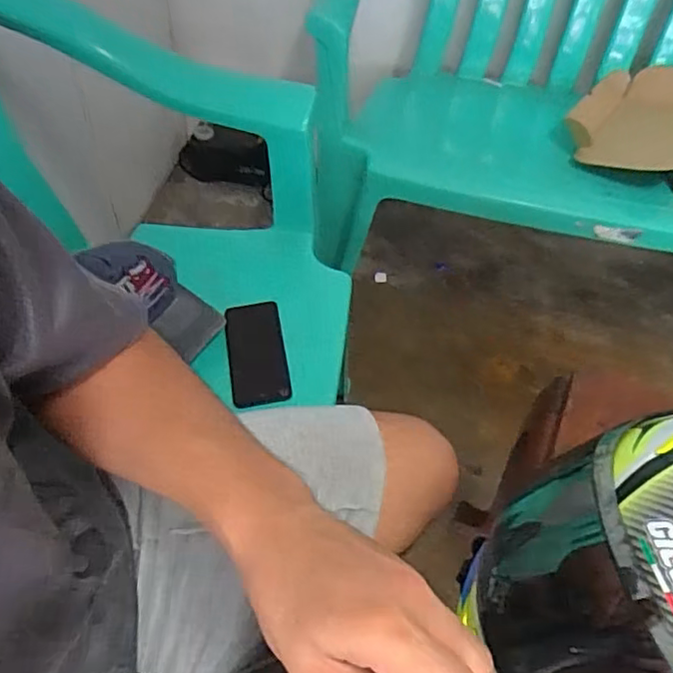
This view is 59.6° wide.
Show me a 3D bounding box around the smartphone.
[{"bbox_3d":[-0.106,0.020,0.776,0.076,0.015,0.157,-16,54,1],"label":"smartphone"}]

